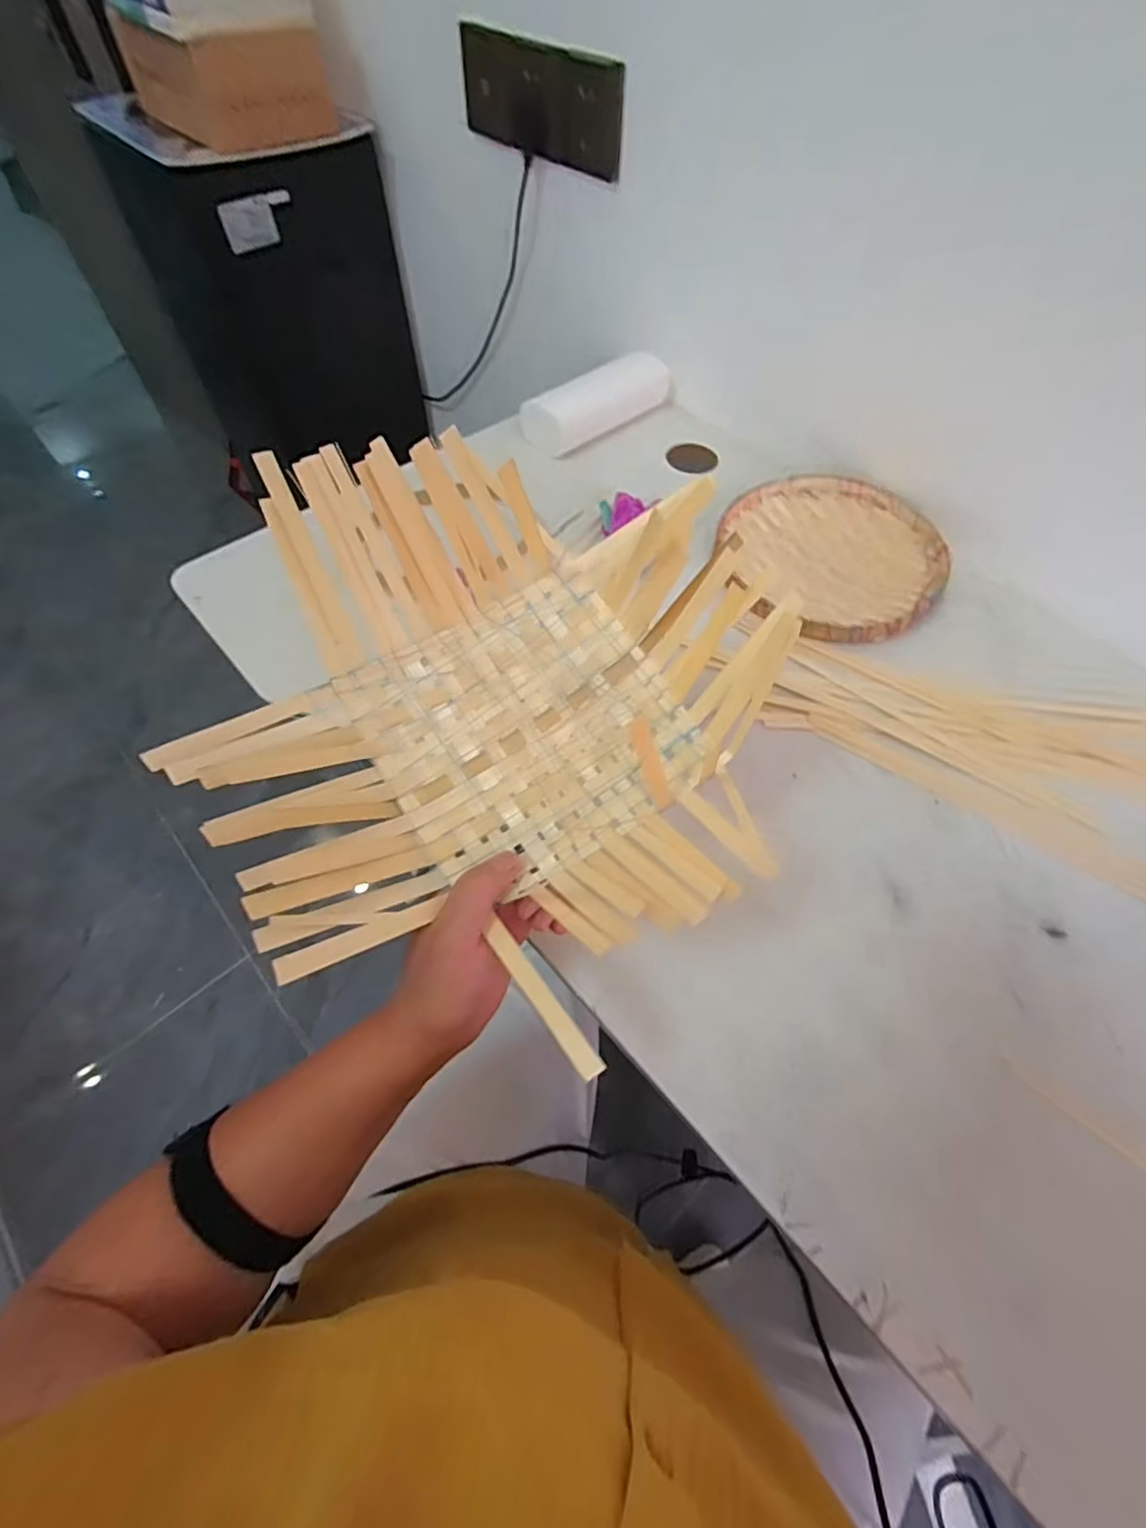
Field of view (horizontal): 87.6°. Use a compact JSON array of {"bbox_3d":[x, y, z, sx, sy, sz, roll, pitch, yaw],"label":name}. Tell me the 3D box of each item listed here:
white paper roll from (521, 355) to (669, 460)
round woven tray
[{"bbox_3d":[0.028,-0.425,0.693,0.183,0.058,0.068,-39,65,-24],"label":"white paper roll"},{"bbox_3d":[0.251,-0.203,0.587,0.199,0.030,0.216,1,56,-1],"label":"round woven tray"}]

